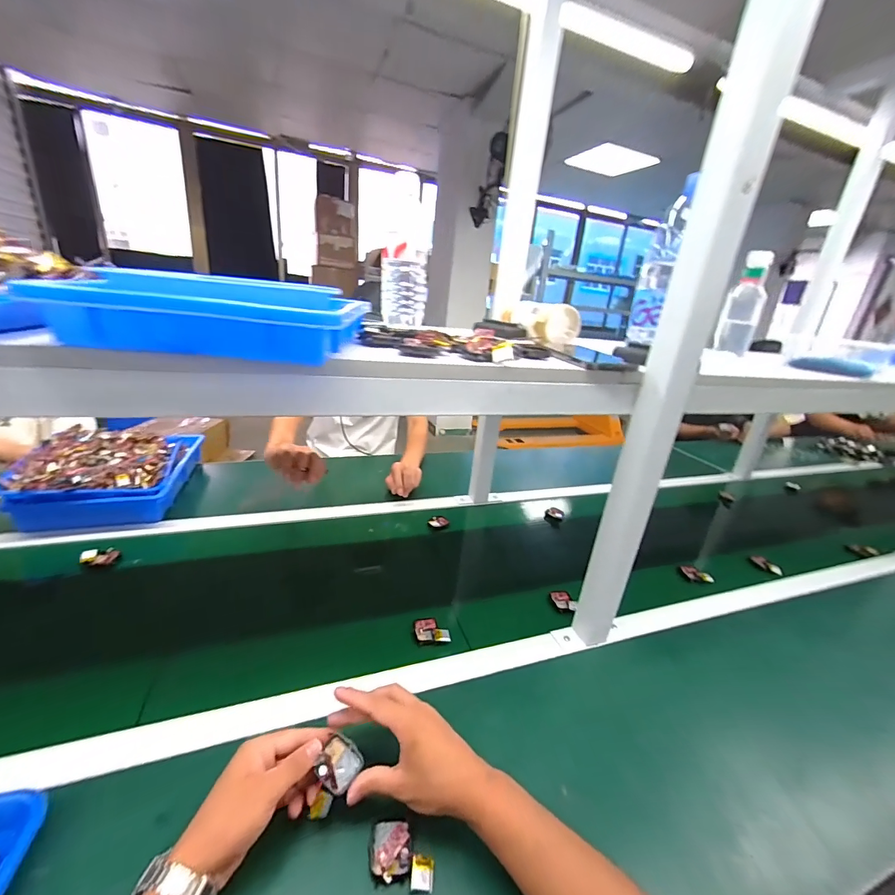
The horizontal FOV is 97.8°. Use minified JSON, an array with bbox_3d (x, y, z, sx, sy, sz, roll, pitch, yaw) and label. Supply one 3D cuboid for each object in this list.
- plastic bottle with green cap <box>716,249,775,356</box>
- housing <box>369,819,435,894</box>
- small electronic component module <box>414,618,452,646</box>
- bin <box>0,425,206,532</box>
[{"bbox_3d":[0.619,-0.299,0.816,0.063,0.187,0.072,20,26,30],"label":"plastic bottle with green cap"},{"bbox_3d":[-0.041,0.371,0.359,0.061,0.008,0.044,8,22,5],"label":"housing"},{"bbox_3d":[-0.024,0.279,0.595,0.051,0.011,0.045,1,23,-12],"label":"small electronic component module"},{"bbox_3d":[-0.719,0.047,0.857,0.262,0.100,0.323,-4,24,-24],"label":"bin"}]

